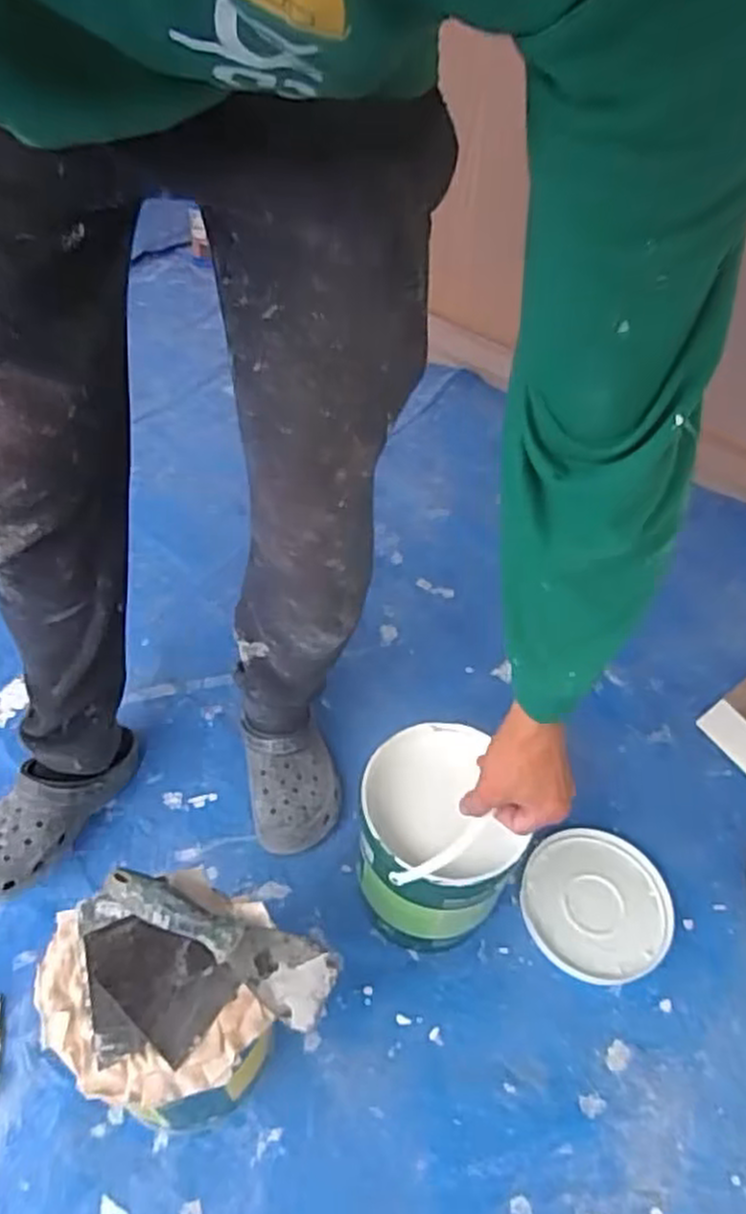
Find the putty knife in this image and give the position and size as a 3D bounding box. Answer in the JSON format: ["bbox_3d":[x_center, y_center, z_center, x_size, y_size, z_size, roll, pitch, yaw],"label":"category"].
[{"bbox_3d":[-0.127,0.275,0.635,0.200,0.020,0.062,29,51,-2],"label":"putty knife"}]

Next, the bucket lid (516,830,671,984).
[{"bbox_3d":[0.260,0.342,0.894,0.166,0.011,0.175,3,50,-4],"label":"bucket lid"}]

